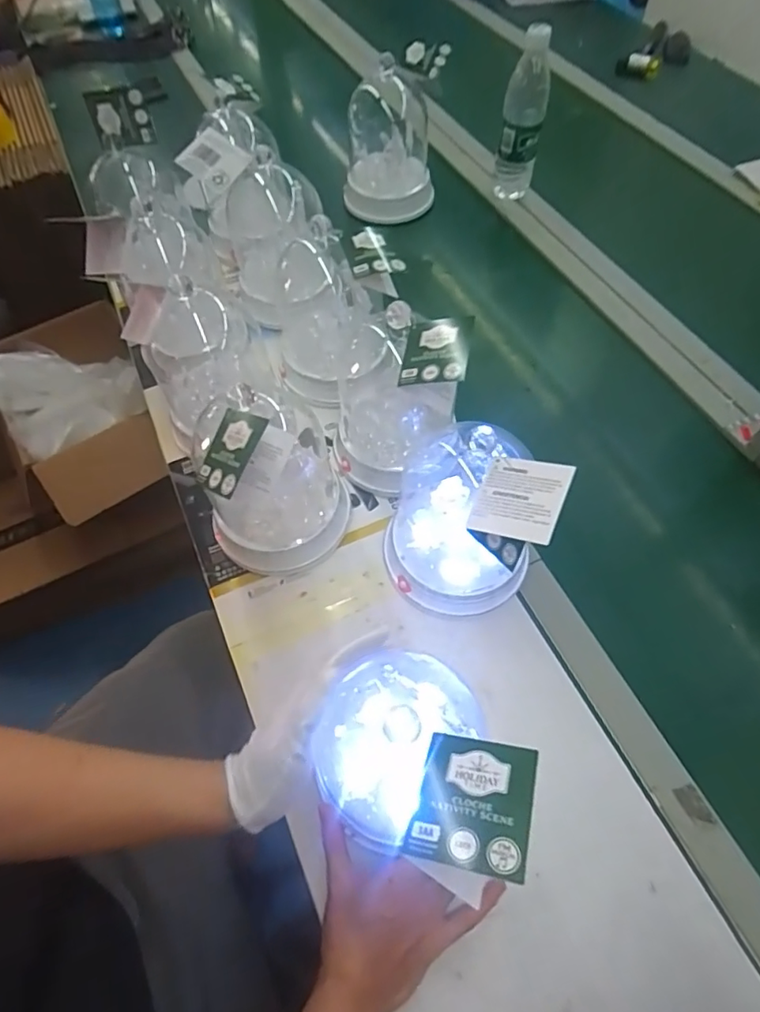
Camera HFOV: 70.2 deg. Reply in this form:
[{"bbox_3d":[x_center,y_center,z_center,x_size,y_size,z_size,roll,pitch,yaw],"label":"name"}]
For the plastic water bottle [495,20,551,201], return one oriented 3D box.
[{"bbox_3d":[0.226,-0.604,0.868,0.063,0.249,0.060,11,60,8],"label":"plastic water bottle"}]

